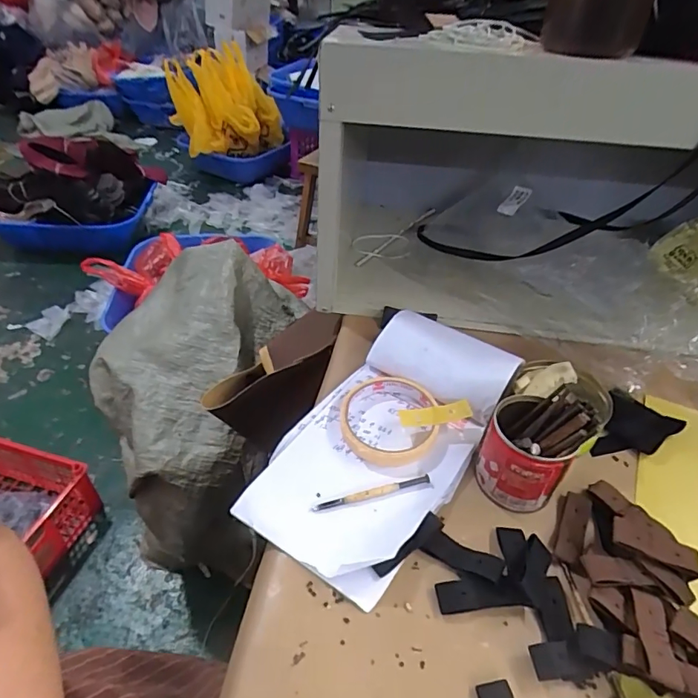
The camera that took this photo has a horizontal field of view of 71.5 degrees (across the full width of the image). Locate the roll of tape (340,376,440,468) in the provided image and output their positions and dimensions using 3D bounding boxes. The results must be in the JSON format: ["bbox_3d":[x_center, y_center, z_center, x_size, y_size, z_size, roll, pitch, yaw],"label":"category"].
[{"bbox_3d":[0.034,0.061,0.424,0.082,0.019,0.089,2,40,-2],"label":"roll of tape"}]

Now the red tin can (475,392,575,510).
[{"bbox_3d":[0.135,0.084,0.381,0.060,0.066,0.067,-24,48,-29],"label":"red tin can"}]

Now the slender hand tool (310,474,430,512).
[{"bbox_3d":[0.018,0.112,0.378,0.095,0.006,0.007,-8,42,-14],"label":"slender hand tool"}]

